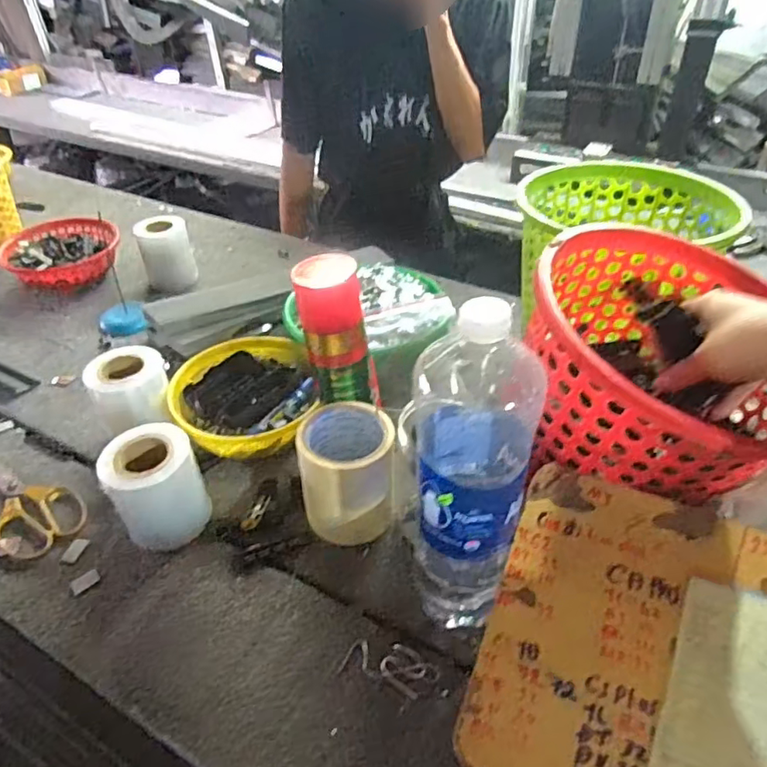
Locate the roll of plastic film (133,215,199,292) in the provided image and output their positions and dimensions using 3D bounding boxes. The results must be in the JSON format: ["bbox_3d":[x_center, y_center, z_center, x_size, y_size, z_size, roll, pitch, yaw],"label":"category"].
[{"bbox_3d":[-0.372,-0.224,0.997,0.082,0.101,0.074,-17,42,-18],"label":"roll of plastic film"}]

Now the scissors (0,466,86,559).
[{"bbox_3d":[-0.405,0.127,0.649,0.176,0.007,0.079,28,48,31],"label":"scissors"}]

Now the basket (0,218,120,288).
[{"bbox_3d":[-0.557,-0.221,1.012,0.181,0.064,0.152,-31,48,-31],"label":"basket"}]

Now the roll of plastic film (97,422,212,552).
[{"bbox_3d":[-0.229,0.107,0.590,0.084,0.105,0.077,-1,40,1],"label":"roll of plastic film"}]

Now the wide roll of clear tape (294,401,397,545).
[{"bbox_3d":[-0.035,0.093,0.590,0.089,0.115,0.088,-1,40,1],"label":"wide roll of clear tape"}]

